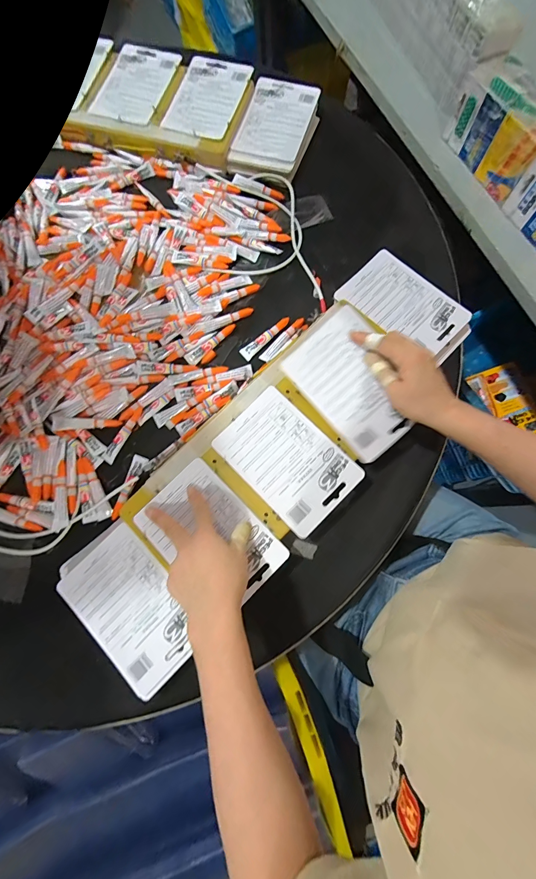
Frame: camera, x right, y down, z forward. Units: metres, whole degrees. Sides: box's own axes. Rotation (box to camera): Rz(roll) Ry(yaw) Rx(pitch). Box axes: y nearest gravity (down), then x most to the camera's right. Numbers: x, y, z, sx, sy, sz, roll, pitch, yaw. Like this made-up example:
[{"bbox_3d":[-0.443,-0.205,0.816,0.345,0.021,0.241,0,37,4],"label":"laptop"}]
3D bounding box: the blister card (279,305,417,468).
[{"bbox_3d":[0.107,-0.068,0.412,0.111,0.009,0.165,-41,86,6],"label":"blister card"}]

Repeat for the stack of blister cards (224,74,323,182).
[{"bbox_3d":[0.014,-0.533,0.580,0.120,0.022,0.195,16,78,4],"label":"stack of blister cards"}]

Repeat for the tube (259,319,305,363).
[{"bbox_3d":[0.022,-0.148,0.494,0.019,0.013,0.087,42,81,9],"label":"tube"}]

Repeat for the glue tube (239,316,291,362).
[{"bbox_3d":[-0.003,-0.152,0.500,0.089,0.007,0.019,-40,80,-8],"label":"glue tube"}]

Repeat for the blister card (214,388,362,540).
[{"bbox_3d":[0.023,0.024,0.422,0.112,0.006,0.163,-44,81,-6],"label":"blister card"}]

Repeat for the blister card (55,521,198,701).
[{"bbox_3d":[-0.158,0.197,0.400,0.168,0.005,0.108,43,80,11],"label":"blister card"}]

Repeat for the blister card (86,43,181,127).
[{"bbox_3d":[-0.232,-0.621,0.587,0.117,0.004,0.171,18,78,5],"label":"blister card"}]

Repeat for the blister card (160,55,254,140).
[{"bbox_3d":[-0.103,-0.583,0.576,0.116,0.015,0.170,19,78,5],"label":"blister card"}]

